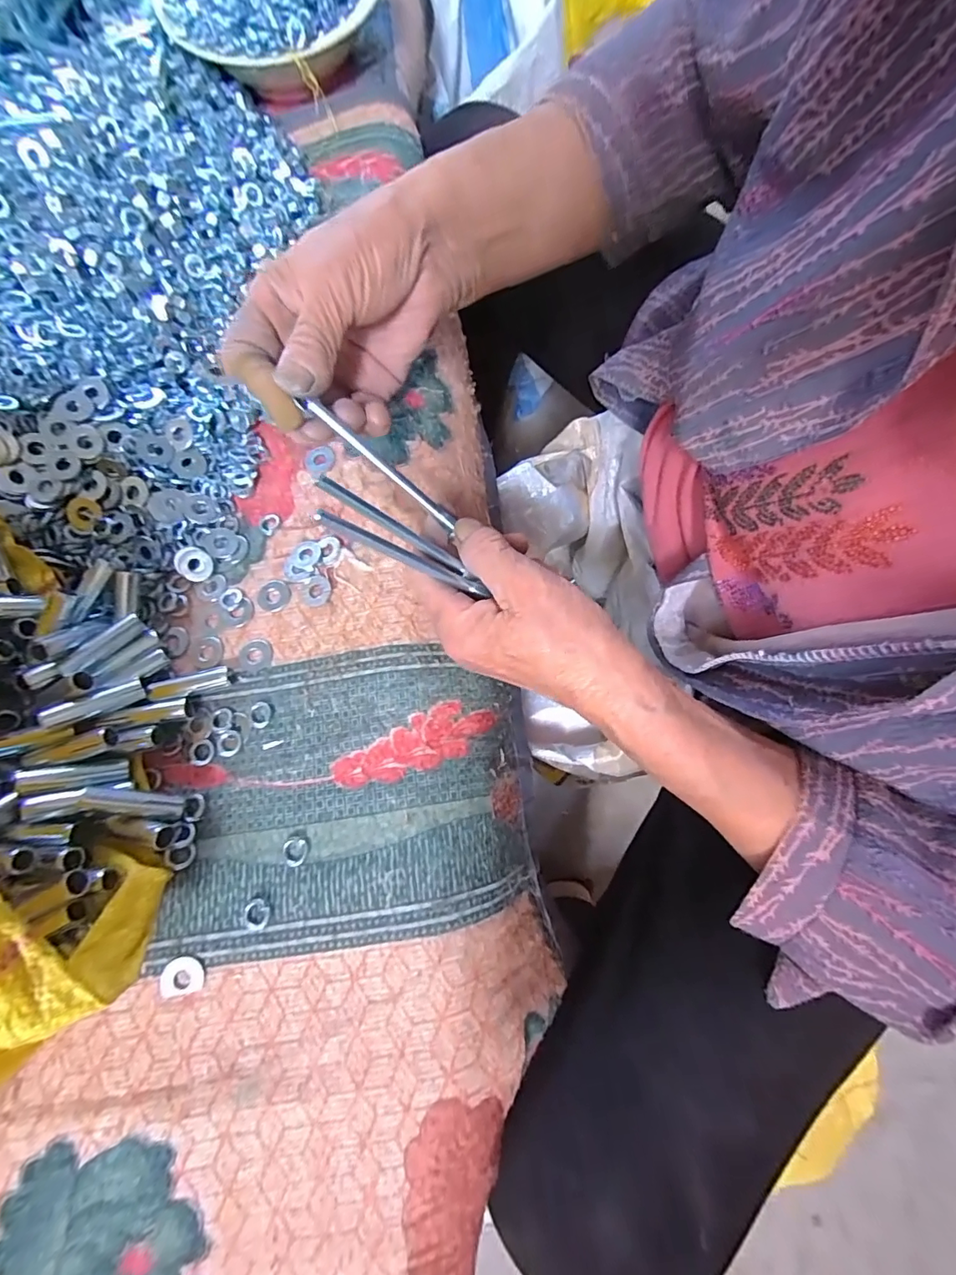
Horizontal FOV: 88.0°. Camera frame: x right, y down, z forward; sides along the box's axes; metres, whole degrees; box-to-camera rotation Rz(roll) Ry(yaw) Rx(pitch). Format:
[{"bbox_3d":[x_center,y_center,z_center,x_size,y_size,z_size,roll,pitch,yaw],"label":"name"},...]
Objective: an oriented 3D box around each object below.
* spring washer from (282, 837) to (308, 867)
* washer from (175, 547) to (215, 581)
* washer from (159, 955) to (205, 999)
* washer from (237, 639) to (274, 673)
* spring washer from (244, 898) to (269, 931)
[{"bbox_3d":[-0.090,0.104,0.241,0.012,0.004,0.013,0,73,1],"label":"spring washer"},{"bbox_3d":[-0.166,-0.043,0.289,0.021,0.004,0.019,27,76,9],"label":"washer"},{"bbox_3d":[-0.135,0.154,0.225,0.020,0.004,0.015,-13,74,-2],"label":"washer"},{"bbox_3d":[-0.124,0.009,0.275,0.018,0.004,0.018,-12,74,-2],"label":"washer"},{"bbox_3d":[-0.104,0.130,0.231,0.012,0.004,0.013,0,73,1],"label":"spring washer"}]

